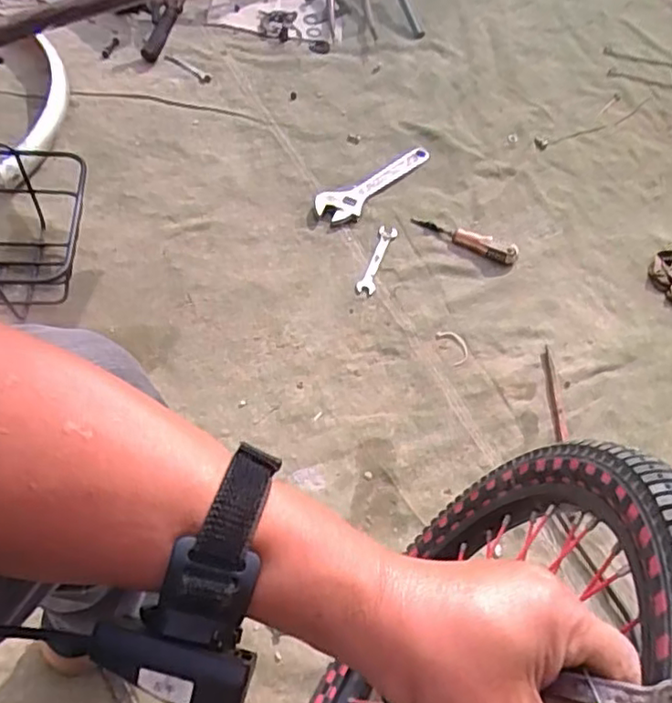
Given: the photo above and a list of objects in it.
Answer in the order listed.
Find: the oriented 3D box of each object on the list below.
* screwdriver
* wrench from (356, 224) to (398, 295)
[{"bbox_3d":[0.215,-0.191,1.072,0.181,0.024,0.026,27,57,10],"label":"screwdriver"},{"bbox_3d":[0.067,-0.150,1.043,0.028,0.014,0.138,20,56,5],"label":"wrench"}]

